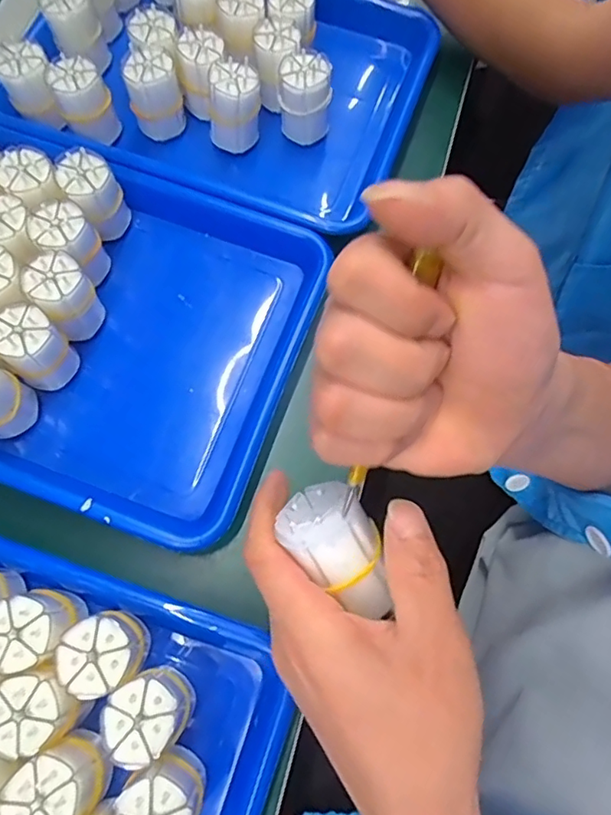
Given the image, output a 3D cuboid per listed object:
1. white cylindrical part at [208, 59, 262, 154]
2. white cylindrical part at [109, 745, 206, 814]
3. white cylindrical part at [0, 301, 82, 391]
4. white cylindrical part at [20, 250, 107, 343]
[{"bbox_3d":[-0.056,-0.236,0.432,0.040,0.064,0.034,-4,75,-1],"label":"white cylindrical part"},{"bbox_3d":[-0.074,0.207,0.286,0.038,0.066,0.039,0,71,-1],"label":"white cylindrical part"},{"bbox_3d":[-0.181,-0.039,0.363,0.037,0.057,0.039,0,75,0],"label":"white cylindrical part"},{"bbox_3d":[-0.166,-0.076,0.373,0.037,0.057,0.037,0,75,0],"label":"white cylindrical part"}]

